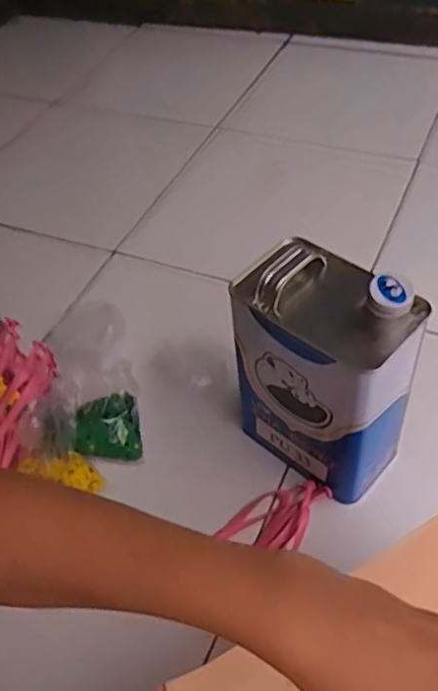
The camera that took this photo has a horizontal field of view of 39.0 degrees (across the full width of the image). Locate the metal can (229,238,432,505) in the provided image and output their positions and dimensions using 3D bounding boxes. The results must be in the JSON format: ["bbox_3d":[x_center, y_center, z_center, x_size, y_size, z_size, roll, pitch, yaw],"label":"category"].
[{"bbox_3d":[0.108,0.024,0.641,0.165,0.249,0.102,32,59,30],"label":"metal can"}]

